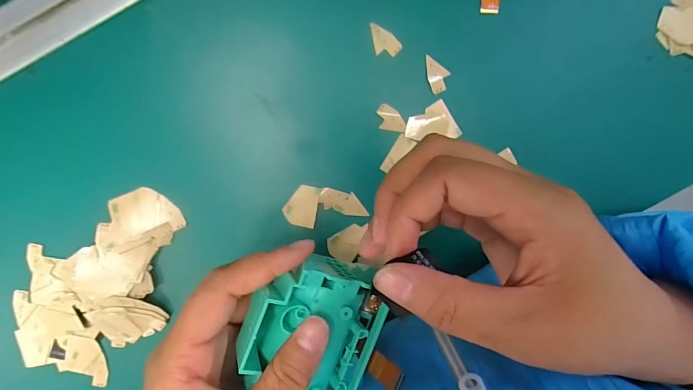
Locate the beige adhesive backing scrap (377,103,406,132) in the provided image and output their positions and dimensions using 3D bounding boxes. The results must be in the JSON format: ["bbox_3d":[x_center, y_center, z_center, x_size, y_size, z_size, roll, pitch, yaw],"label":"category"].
[{"bbox_3d":[0.032,-0.054,0.260,0.020,0.004,0.018,6,99,0],"label":"beige adhesive backing scrap"}]

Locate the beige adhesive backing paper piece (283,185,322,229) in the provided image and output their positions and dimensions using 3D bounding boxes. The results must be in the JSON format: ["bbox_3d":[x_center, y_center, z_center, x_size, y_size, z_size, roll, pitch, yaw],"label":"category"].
[{"bbox_3d":[-0.032,0.008,0.266,0.023,0.004,0.029,12,102,10],"label":"beige adhesive backing paper piece"}]

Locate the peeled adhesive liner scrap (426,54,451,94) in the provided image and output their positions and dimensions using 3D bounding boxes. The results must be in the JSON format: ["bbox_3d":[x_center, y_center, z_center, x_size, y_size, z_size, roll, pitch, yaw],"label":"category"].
[{"bbox_3d":[0.063,-0.085,0.258,0.015,0.004,0.026,-27,98,5],"label":"peeled adhesive liner scrap"}]

